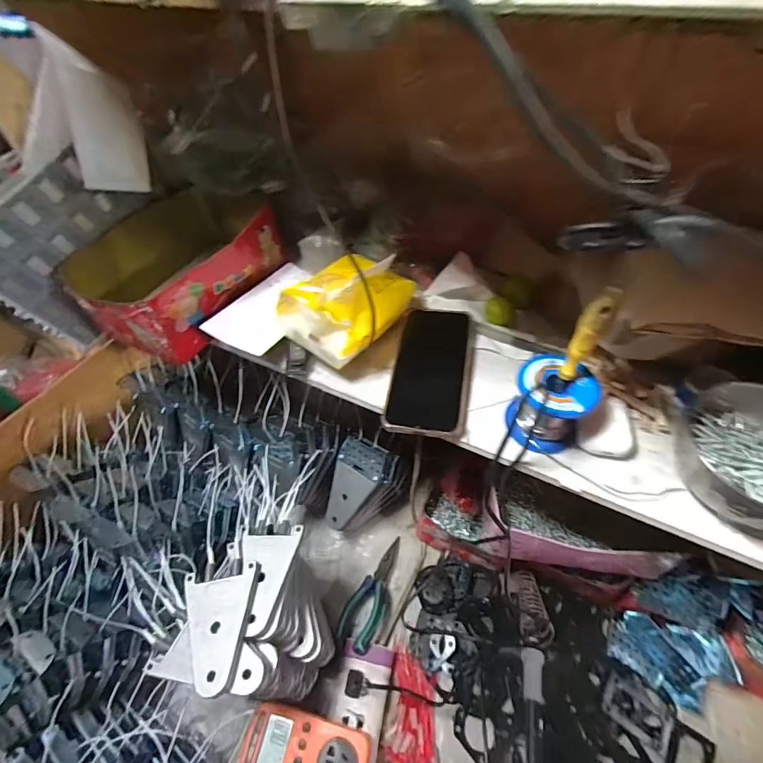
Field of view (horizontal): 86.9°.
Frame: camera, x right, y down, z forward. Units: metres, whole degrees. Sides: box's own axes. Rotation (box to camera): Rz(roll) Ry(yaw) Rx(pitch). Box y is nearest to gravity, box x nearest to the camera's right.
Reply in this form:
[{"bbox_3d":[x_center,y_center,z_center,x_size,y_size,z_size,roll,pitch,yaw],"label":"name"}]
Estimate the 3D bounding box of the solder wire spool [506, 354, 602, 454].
[{"bbox_3d":[0.144,0.021,0.347,0.060,0.067,0.062,-2,50,2],"label":"solder wire spool"}]

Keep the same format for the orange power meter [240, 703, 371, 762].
[{"bbox_3d":[-0.078,0.385,0.414,0.125,0.029,0.062,8,51,11],"label":"orange power meter"}]

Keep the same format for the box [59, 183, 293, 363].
[{"bbox_3d":[-0.230,-0.150,0.496,0.163,0.090,0.261,16,53,17],"label":"box"}]

